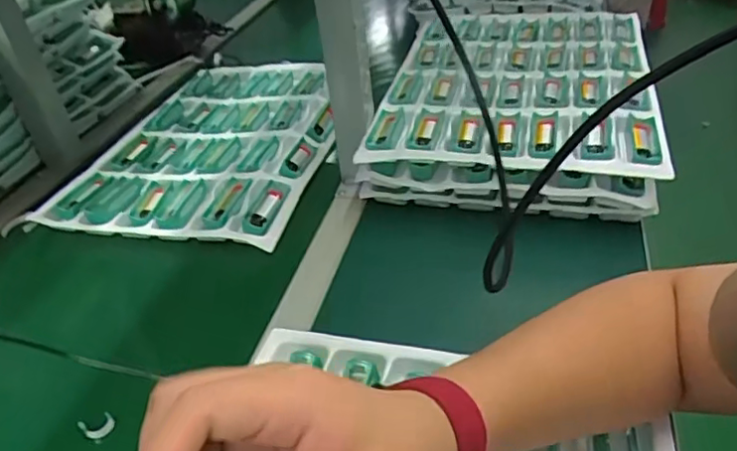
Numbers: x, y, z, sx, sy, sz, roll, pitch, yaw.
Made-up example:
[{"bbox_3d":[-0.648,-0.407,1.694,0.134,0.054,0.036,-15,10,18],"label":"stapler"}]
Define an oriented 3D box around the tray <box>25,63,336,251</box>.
[{"bbox_3d":[-0.203,-0.131,0.834,0.304,0.020,0.447,1,37,12],"label":"tray"}]

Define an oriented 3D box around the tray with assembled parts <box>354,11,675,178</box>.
[{"bbox_3d":[0.191,-0.197,0.768,0.304,0.029,0.458,4,38,15],"label":"tray with assembled parts"}]

